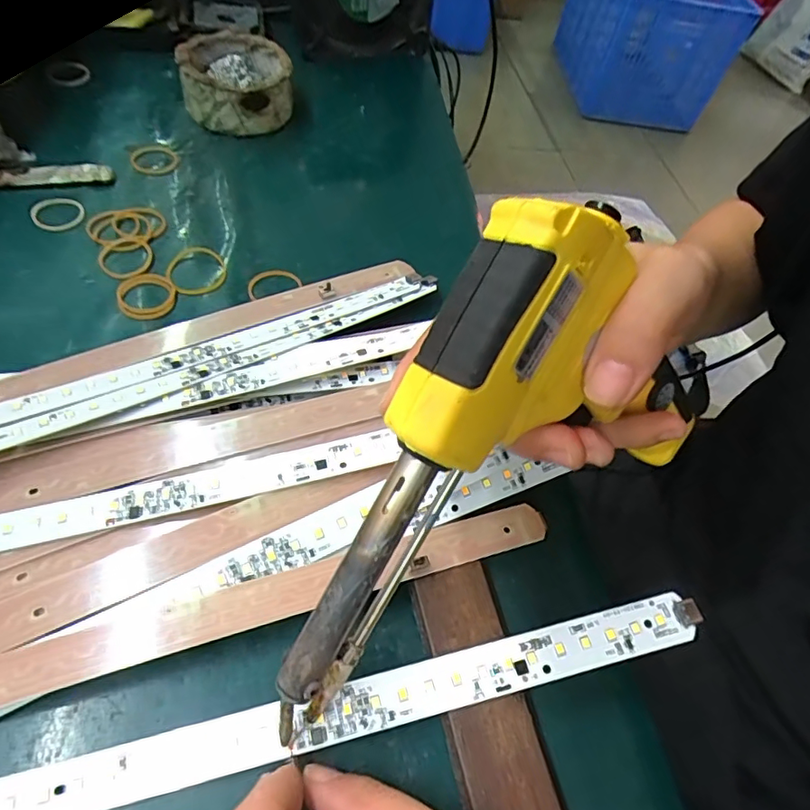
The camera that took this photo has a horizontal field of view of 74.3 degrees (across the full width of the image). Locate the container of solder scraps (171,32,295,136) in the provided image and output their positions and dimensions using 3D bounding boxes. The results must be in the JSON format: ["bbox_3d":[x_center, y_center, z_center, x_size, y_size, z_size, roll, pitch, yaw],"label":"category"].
[{"bbox_3d":[-0.130,-0.250,0.414,0.081,0.038,0.093,-8,57,-15],"label":"container of solder scraps"}]

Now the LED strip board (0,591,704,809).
[{"bbox_3d":[-0.030,0.108,0.185,0.279,0.007,0.018,-12,59,-8],"label":"LED strip board"}]

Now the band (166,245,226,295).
[{"bbox_3d":[-0.126,-0.082,0.323,0.033,0.008,0.041,-4,60,-18],"label":"band"}]

